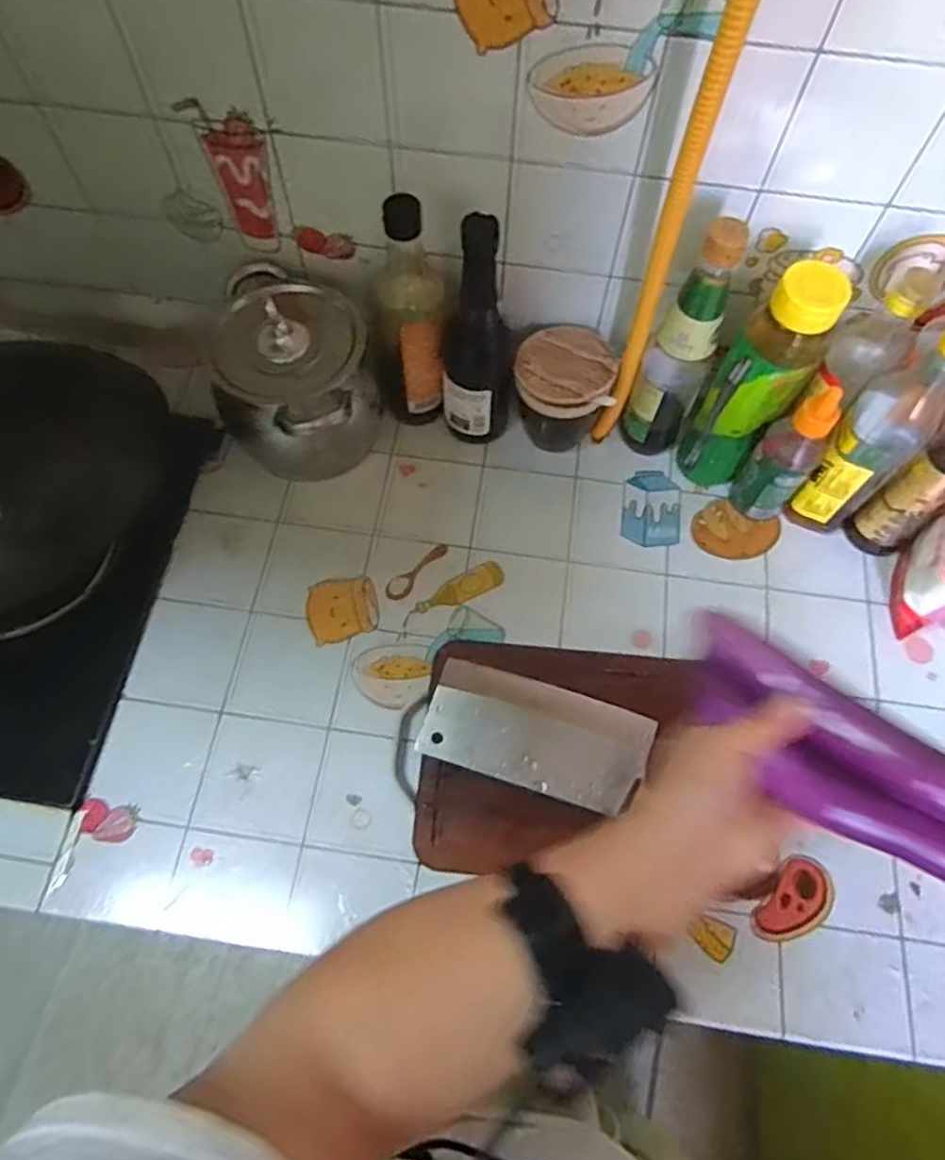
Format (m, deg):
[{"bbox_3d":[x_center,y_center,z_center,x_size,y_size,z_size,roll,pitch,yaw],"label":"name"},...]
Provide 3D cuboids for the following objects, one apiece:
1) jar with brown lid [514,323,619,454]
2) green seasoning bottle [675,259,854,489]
[{"bbox_3d":[0.090,-0.194,0.721,0.092,0.113,0.100,0,66,-1],"label":"jar with brown lid"},{"bbox_3d":[0.258,-0.171,0.640,0.074,0.248,0.059,33,69,13],"label":"green seasoning bottle"}]

